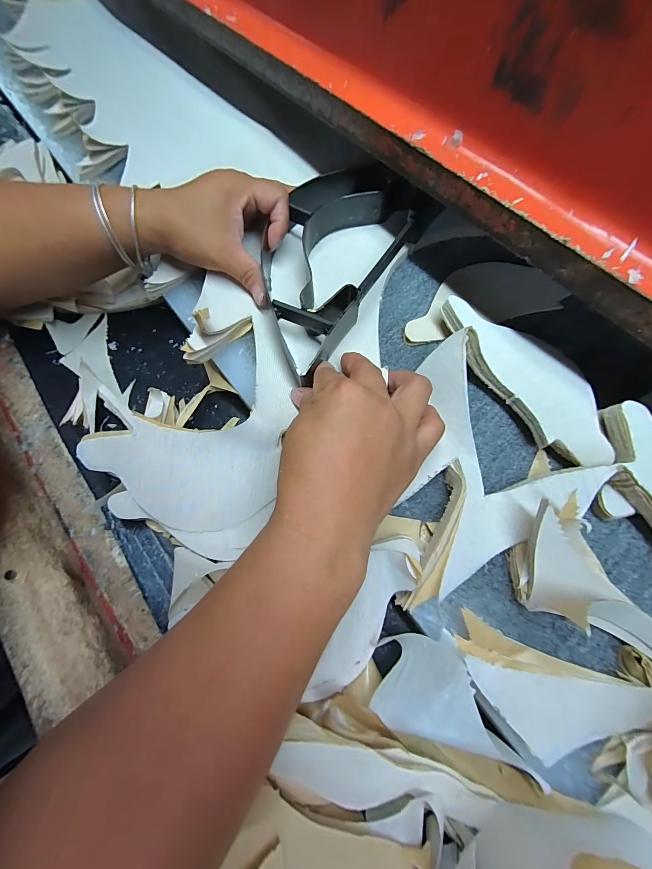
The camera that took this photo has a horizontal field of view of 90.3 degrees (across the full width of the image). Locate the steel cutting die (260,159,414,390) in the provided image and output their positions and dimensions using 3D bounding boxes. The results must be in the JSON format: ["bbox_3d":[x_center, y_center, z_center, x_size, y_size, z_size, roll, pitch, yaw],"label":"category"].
[{"bbox_3d":[0.003,-0.151,0.287,0.121,0.037,0.222,13,71,6],"label":"steel cutting die"}]

